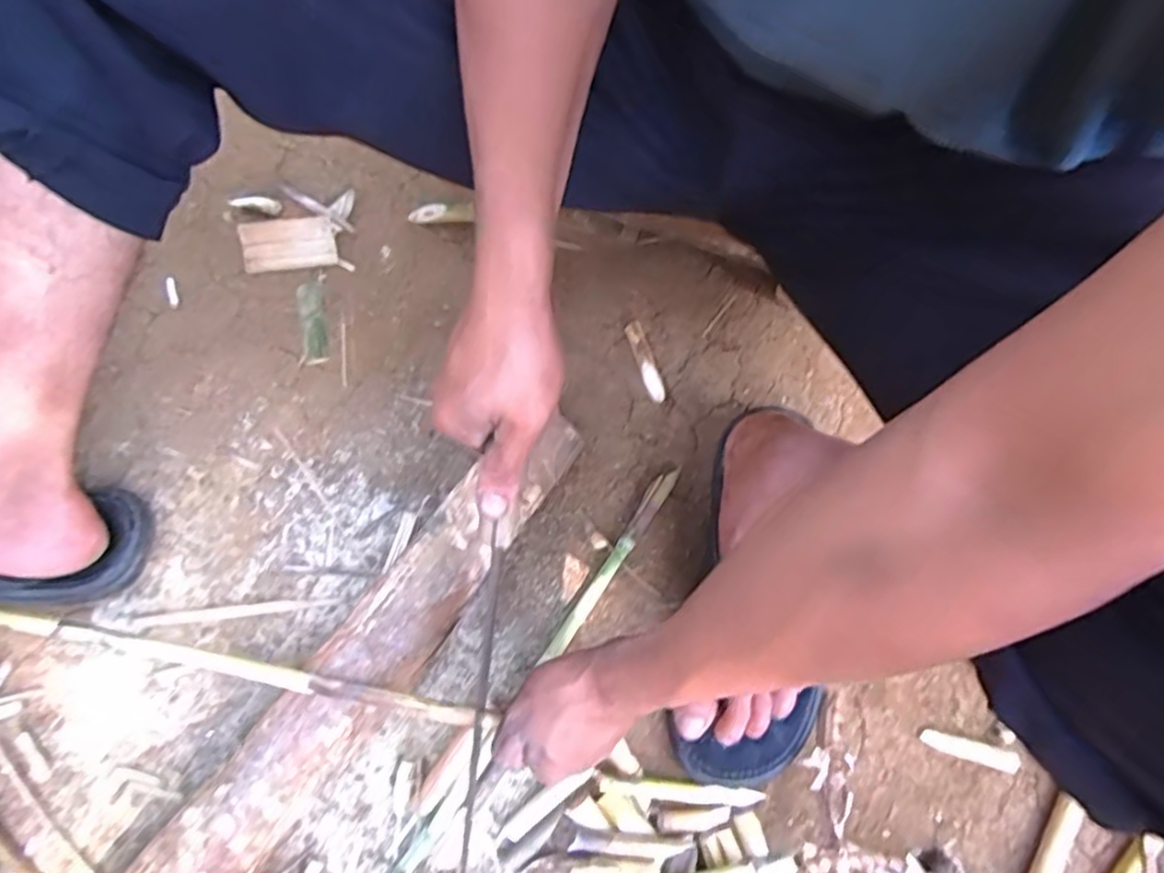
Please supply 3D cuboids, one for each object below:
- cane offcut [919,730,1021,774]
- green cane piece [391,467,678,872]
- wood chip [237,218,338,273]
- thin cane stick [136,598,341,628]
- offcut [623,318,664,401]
[{"bbox_3d":[0.290,0.234,0.526,0.069,0.009,0.015,15,72,4],"label":"cane offcut"},{"bbox_3d":[-0.027,0.169,0.530,0.015,0.014,0.359,33,74,9],"label":"green cane piece"},{"bbox_3d":[-0.269,-0.175,0.642,0.080,0.006,0.043,-10,104,-13],"label":"wood chip"},{"bbox_3d":[-0.263,0.133,0.534,0.151,0.004,0.010,-5,72,-3],"label":"thin cane stick"},{"bbox_3d":[0.055,-0.064,0.609,0.015,0.015,0.074,-17,73,-7],"label":"offcut"}]

